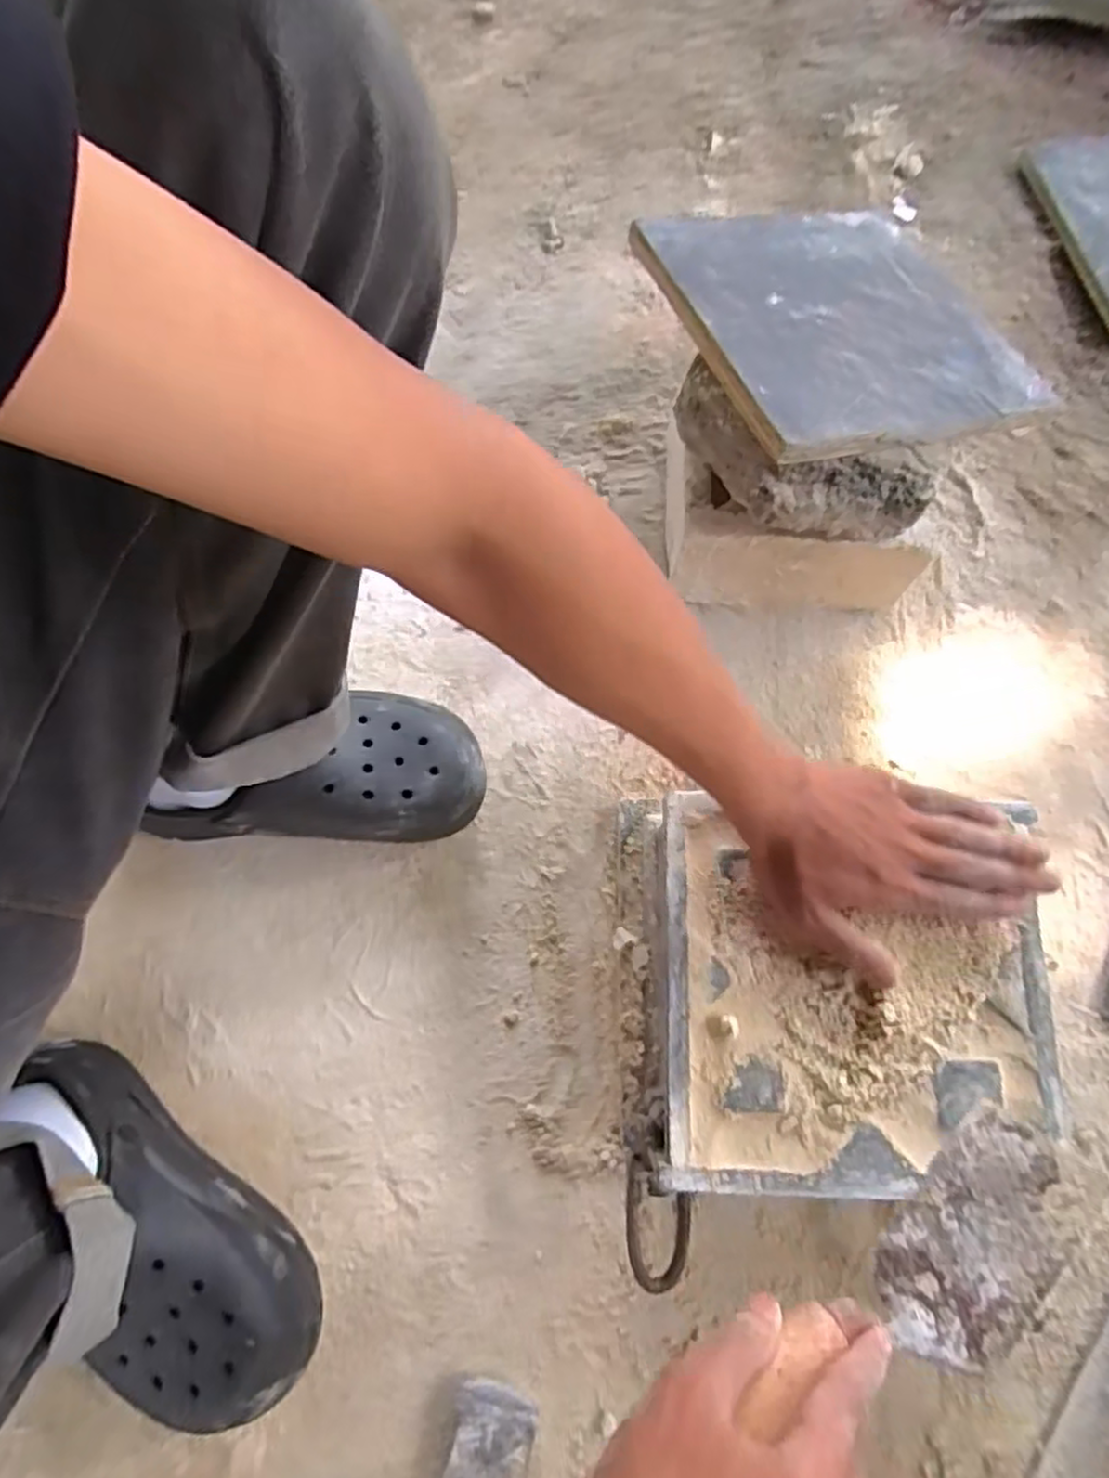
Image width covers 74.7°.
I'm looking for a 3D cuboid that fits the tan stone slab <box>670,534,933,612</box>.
[{"bbox_3d":[0.197,-0.133,0.601,0.194,0.099,0.014,3,74,1],"label":"tan stone slab"}]

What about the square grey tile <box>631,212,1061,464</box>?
[{"bbox_3d":[0.217,-0.311,0.542,0.253,0.015,0.237,-17,68,-19],"label":"square grey tile"}]

